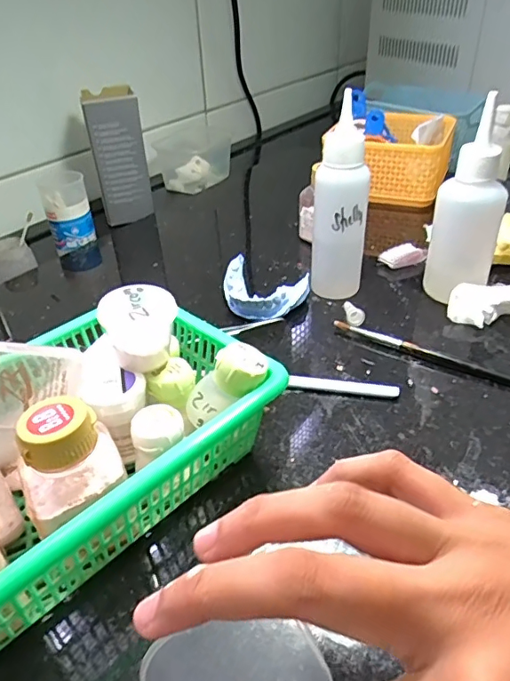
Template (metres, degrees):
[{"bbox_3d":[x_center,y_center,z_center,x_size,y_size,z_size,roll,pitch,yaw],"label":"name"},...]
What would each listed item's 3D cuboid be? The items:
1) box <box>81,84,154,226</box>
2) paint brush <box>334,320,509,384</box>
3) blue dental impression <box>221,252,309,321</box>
[{"bbox_3d":[-0.151,-0.205,0.571,0.058,0.128,0.057,-14,38,-15],"label":"box"},{"bbox_3d":[0.139,0.017,0.333,0.186,0.008,0.006,21,42,27],"label":"paint brush"},{"bbox_3d":[0.005,-0.039,0.408,0.069,0.022,0.057,10,39,16],"label":"blue dental impression"}]

